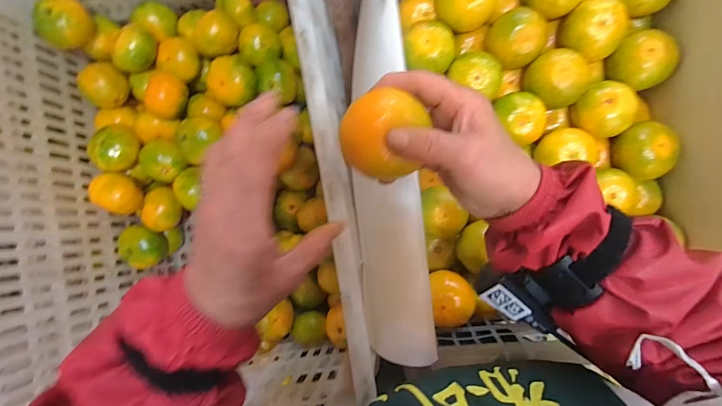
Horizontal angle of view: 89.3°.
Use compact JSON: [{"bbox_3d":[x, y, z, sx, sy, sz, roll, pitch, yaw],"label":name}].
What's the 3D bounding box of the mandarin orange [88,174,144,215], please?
[{"bbox_3d":[-0.367,-0.013,0.550,0.052,0.050,0.061,2,88,6],"label":"mandarin orange"}]

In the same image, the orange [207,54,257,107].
[{"bbox_3d":[-0.184,-0.174,0.521,0.064,0.049,0.065,0,88,6],"label":"orange"}]

